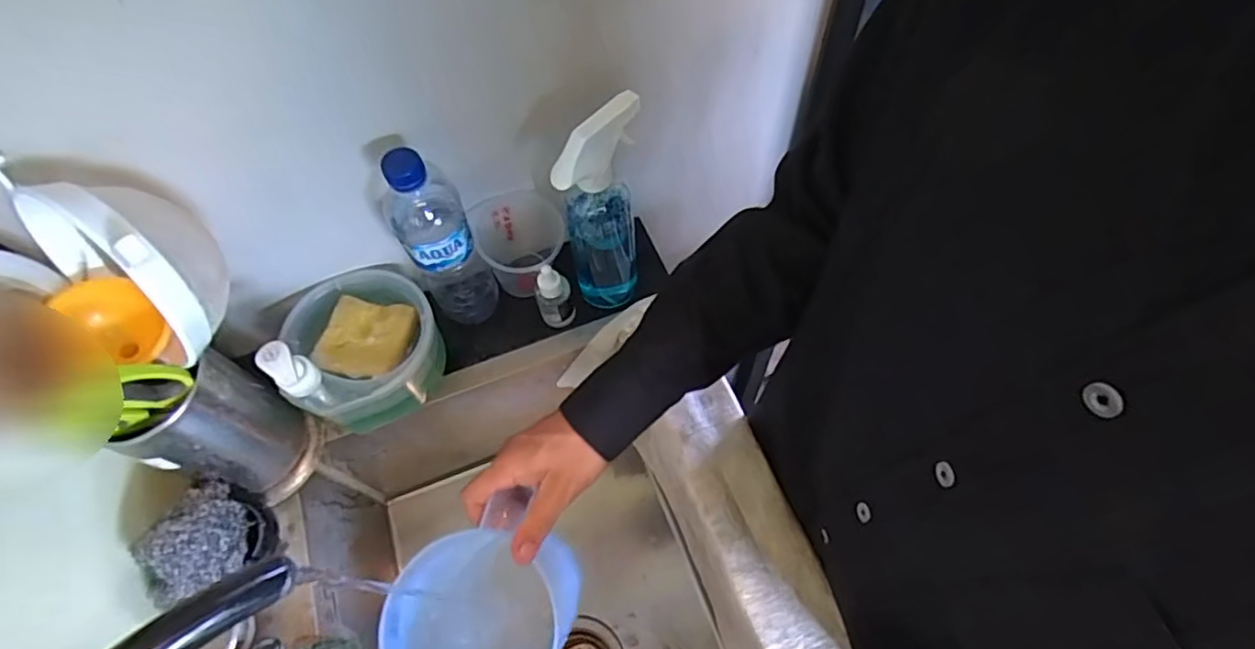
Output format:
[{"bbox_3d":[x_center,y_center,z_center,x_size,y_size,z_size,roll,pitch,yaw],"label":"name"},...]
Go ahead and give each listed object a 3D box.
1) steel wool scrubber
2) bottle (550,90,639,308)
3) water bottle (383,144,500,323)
[{"bbox_3d":[-0.348,0.176,0.497,0.044,0.065,0.092,7,63,7],"label":"steel wool scrubber"},{"bbox_3d":[-0.027,-0.110,0.586,0.090,0.244,0.060,-40,64,-16],"label":"bottle"},{"bbox_3d":[-0.177,-0.079,0.580,0.060,0.225,0.074,-26,64,-10],"label":"water bottle"}]

